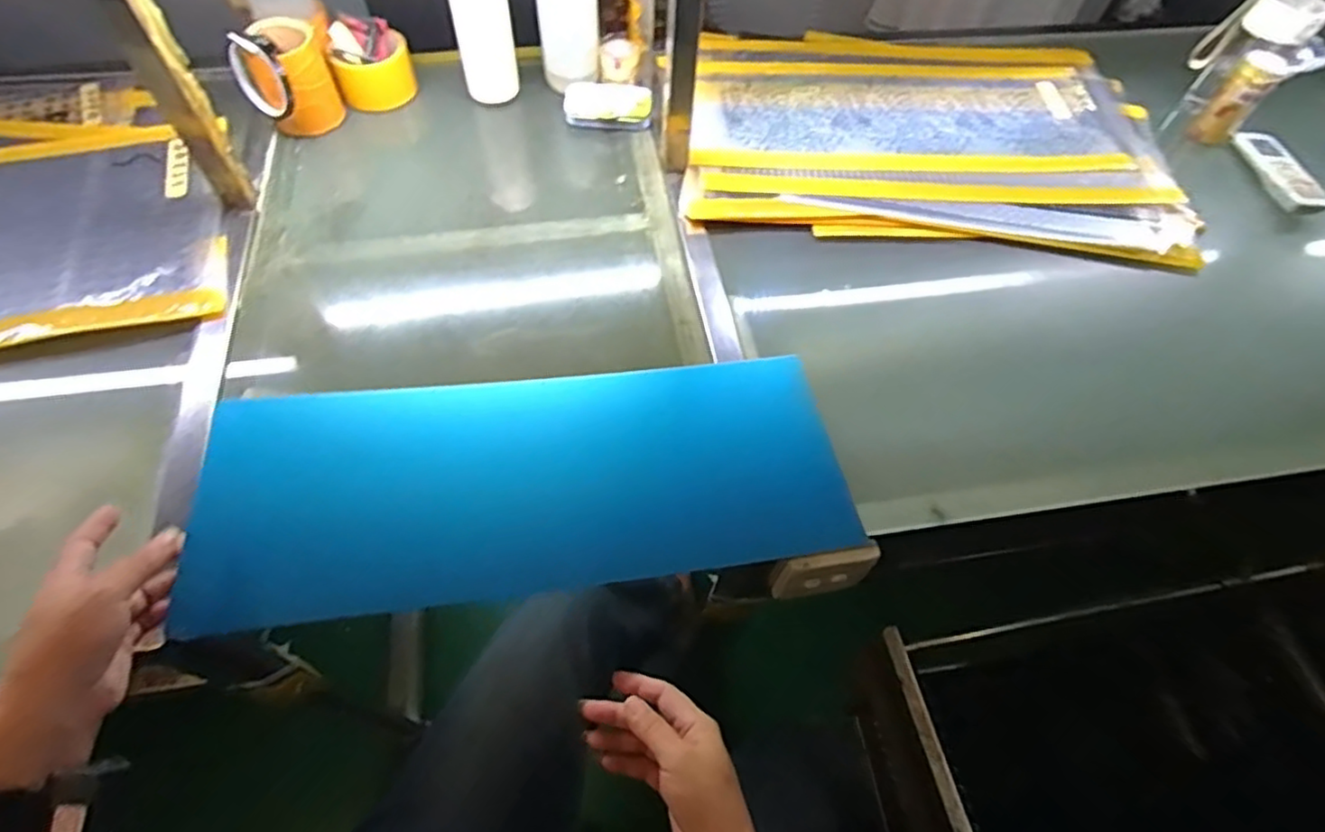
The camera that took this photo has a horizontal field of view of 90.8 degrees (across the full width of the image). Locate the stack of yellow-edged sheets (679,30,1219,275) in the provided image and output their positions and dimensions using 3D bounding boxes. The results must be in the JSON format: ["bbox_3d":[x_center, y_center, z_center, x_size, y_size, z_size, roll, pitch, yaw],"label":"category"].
[{"bbox_3d":[0.352,-0.388,0.886,0.615,0.020,0.428,5,58,0],"label":"stack of yellow-edged sheets"}]

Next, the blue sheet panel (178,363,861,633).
[{"bbox_3d":[-0.104,0.056,0.581,0.522,0.063,0.196,-4,58,-15],"label":"blue sheet panel"}]

